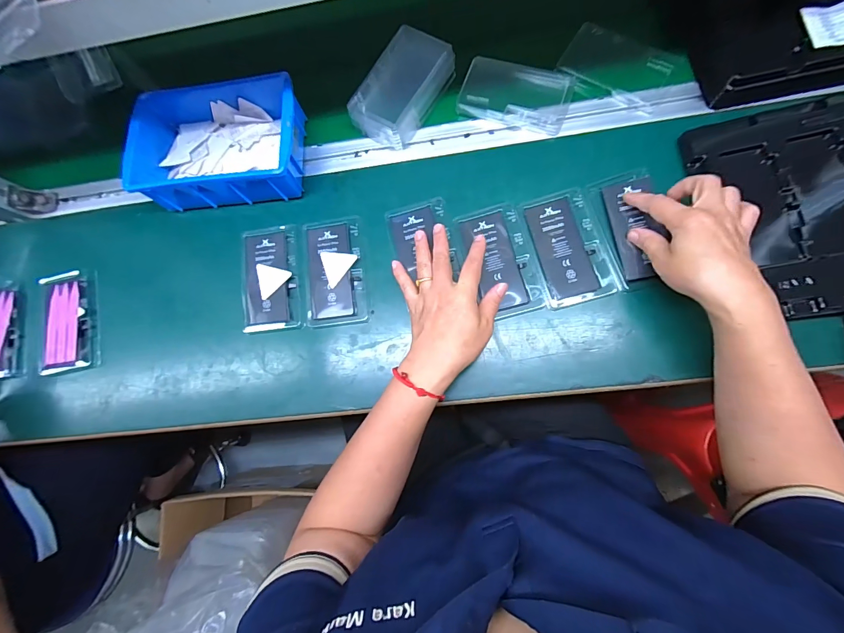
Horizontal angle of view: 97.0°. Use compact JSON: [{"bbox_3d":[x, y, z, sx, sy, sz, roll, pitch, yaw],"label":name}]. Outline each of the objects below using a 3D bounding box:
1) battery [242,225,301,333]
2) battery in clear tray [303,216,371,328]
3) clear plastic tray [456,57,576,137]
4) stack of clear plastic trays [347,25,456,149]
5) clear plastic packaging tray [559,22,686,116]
[{"bbox_3d":[-0.185,-0.047,0.454,0.073,0.006,0.127,-6,79,6],"label":"battery"},{"bbox_3d":[-0.103,-0.053,0.443,0.074,0.008,0.127,-6,79,6],"label":"battery in clear tray"},{"bbox_3d":[0.116,-0.276,0.462,0.129,0.021,0.080,19,82,10],"label":"clear plastic tray"},{"bbox_3d":[-0.025,-0.280,0.461,0.078,0.038,0.130,33,89,9],"label":"stack of clear plastic trays"},{"bbox_3d":[0.234,-0.302,0.454,0.124,0.019,0.074,31,84,11],"label":"clear plastic packaging tray"}]

